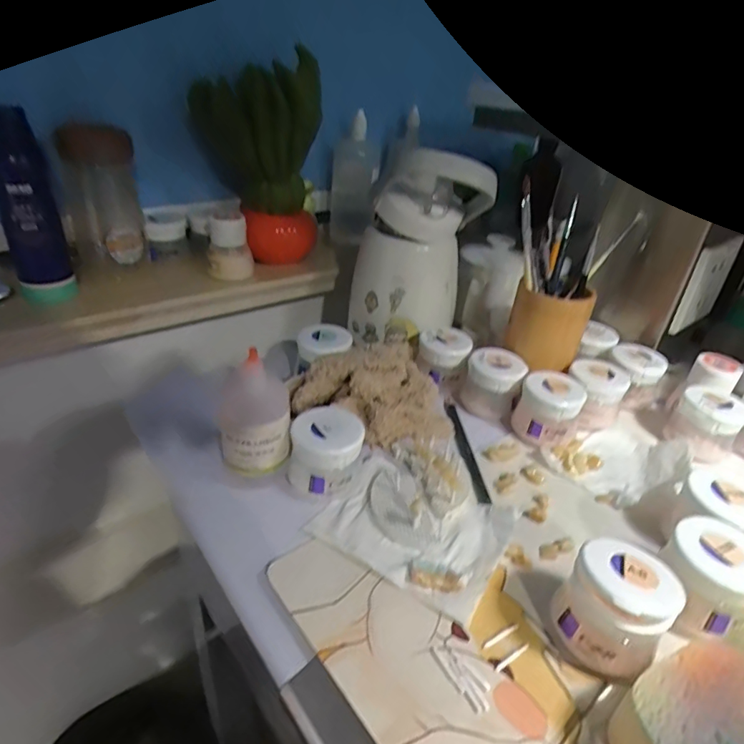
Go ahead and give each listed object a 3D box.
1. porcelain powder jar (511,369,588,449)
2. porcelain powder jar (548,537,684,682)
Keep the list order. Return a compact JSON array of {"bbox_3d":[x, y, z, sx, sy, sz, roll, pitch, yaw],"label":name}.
[{"bbox_3d":[0.150,0.032,0.425,0.049,0.045,0.046,3,37,-2],"label":"porcelain powder jar"},{"bbox_3d":[0.128,0.127,0.267,0.050,0.056,0.048,4,32,-2],"label":"porcelain powder jar"}]

